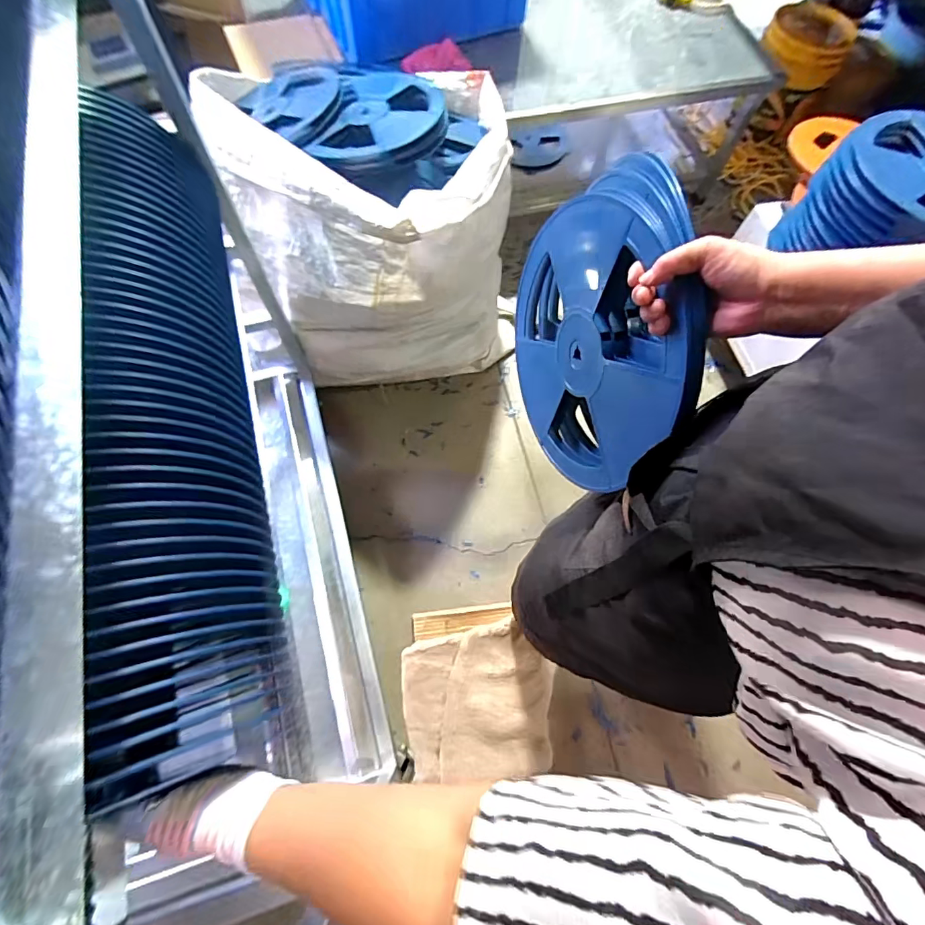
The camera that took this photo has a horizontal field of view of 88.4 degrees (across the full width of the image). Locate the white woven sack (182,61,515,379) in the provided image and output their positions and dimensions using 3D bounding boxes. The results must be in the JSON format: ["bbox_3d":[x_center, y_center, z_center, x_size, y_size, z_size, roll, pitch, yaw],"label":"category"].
[{"bbox_3d":[-0.203,-0.560,1.197,0.648,0.568,0.550,-10,67,-7],"label":"white woven sack"}]

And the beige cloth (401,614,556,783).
[{"bbox_3d":[0.035,0.449,0.898,0.280,0.034,0.255,-12,67,-8],"label":"beige cloth"}]

